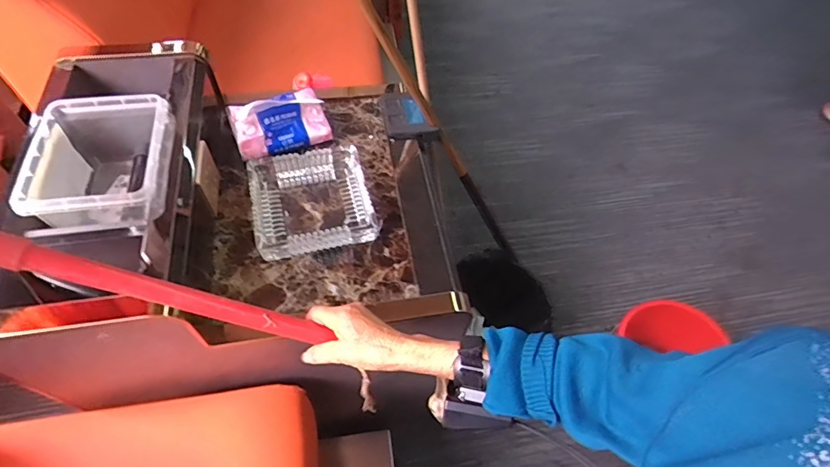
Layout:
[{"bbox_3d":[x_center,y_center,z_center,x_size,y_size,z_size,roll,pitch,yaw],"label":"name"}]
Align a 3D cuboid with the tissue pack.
[{"bbox_3d":[-0.220,-0.185,0.750,0.153,0.064,0.091,-24,61,-18],"label":"tissue pack"}]

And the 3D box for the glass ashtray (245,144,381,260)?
[{"bbox_3d":[-0.156,-0.052,0.701,0.175,0.041,0.177,-13,58,-12],"label":"glass ashtray"}]

